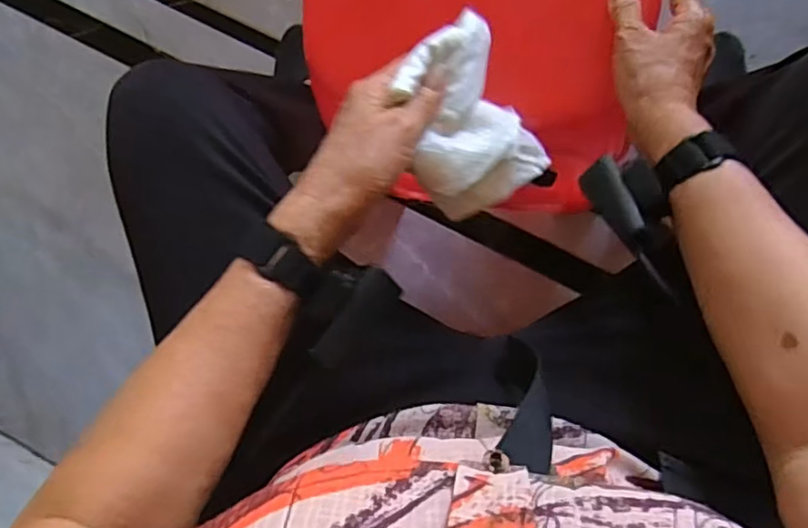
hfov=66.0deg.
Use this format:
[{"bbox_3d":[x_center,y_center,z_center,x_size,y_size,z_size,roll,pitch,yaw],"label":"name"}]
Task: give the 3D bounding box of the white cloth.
[{"bbox_3d":[0.043,-0.099,0.443,0.104,0.037,0.124,-38,109,-23],"label":"white cloth"}]

